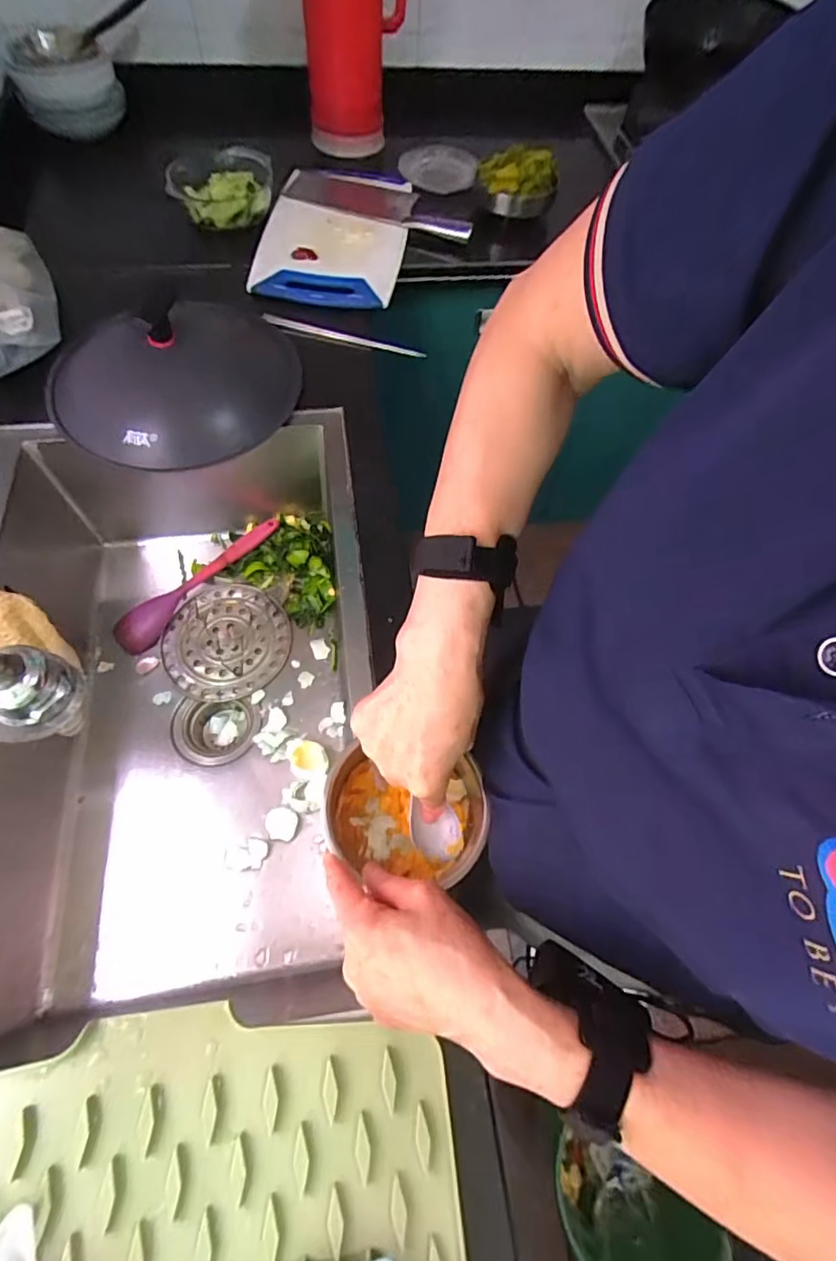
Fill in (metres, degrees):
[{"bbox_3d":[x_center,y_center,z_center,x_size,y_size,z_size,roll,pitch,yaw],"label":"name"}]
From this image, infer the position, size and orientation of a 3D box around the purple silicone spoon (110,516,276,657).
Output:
[{"bbox_3d":[-0.309,-0.074,0.740,0.056,0.037,0.263,38,67,14],"label":"purple silicone spoon"}]

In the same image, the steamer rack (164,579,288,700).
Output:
[{"bbox_3d":[-0.260,0.010,0.718,0.163,0.015,0.165,2,63,-3],"label":"steamer rack"}]

